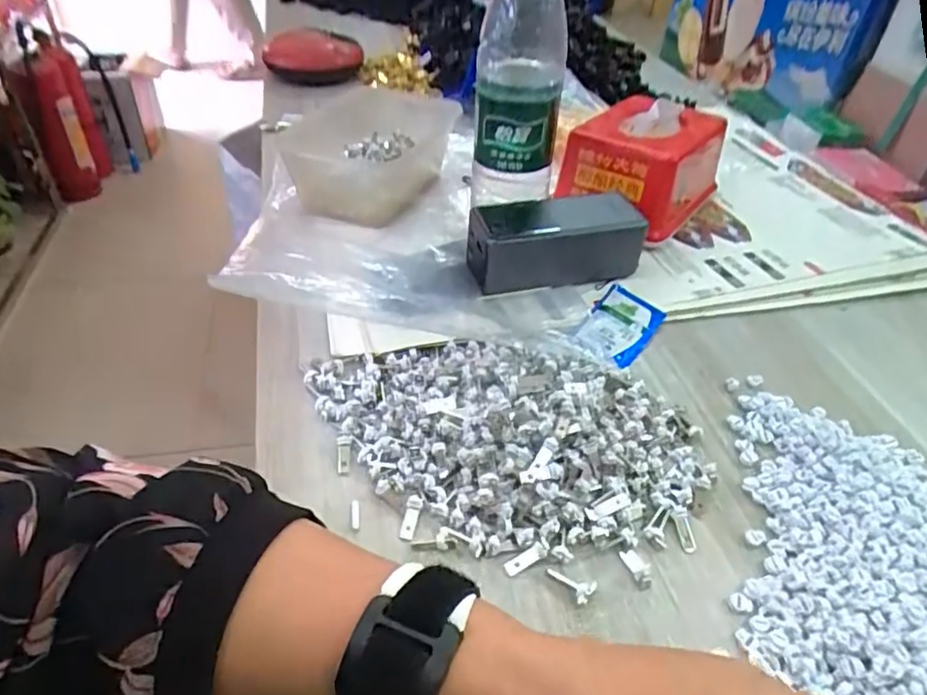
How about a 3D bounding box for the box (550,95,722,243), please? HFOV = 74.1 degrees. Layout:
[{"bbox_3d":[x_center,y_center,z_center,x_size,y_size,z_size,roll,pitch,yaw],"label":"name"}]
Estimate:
[{"bbox_3d":[0.159,-0.161,0.528,0.096,0.093,0.137,27,48,24],"label":"box"}]

